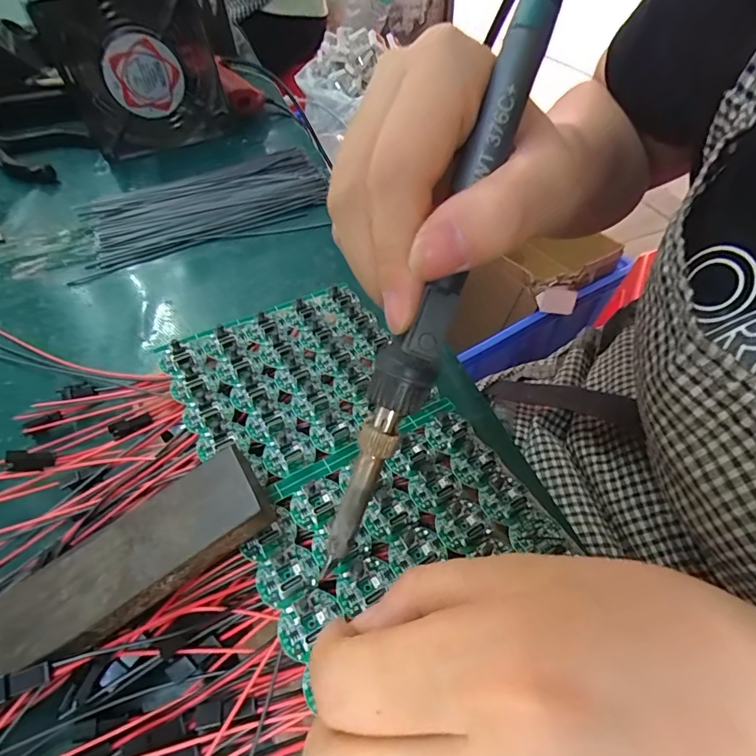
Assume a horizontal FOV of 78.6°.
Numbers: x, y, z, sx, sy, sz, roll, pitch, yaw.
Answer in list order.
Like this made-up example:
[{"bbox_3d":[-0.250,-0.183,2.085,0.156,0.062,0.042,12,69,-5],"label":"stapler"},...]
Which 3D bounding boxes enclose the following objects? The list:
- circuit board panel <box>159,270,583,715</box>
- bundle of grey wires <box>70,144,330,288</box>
[{"bbox_3d":[-0.020,0.022,0.206,0.107,0.015,0.165,-28,56,-17],"label":"circuit board panel"},{"bbox_3d":[-0.136,-0.142,0.368,0.183,0.009,0.120,-18,54,-10],"label":"bundle of grey wires"}]

